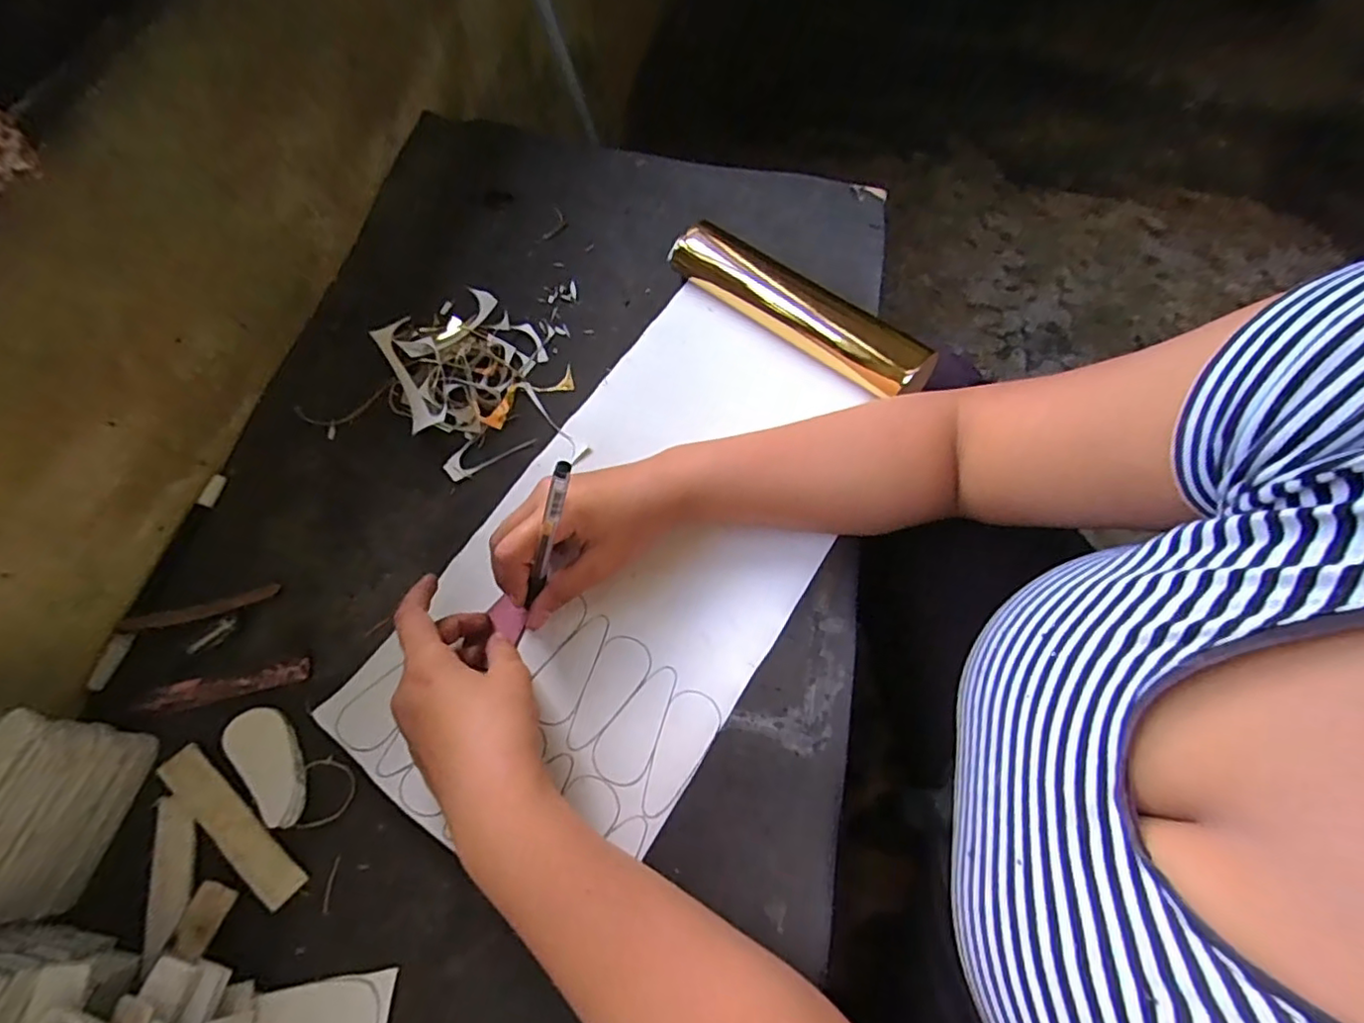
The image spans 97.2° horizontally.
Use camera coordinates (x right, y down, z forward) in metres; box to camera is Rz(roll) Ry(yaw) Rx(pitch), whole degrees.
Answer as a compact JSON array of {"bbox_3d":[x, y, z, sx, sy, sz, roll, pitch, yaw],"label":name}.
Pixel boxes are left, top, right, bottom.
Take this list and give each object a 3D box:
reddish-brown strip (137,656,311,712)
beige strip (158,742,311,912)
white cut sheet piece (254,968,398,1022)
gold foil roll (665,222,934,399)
[{"bbox_3d":[-0.280,0.108,0.371,0.094,0.004,0.017,-10,67,-7],"label":"reddish-brown strip"},{"bbox_3d":[-0.254,0.175,0.339,0.108,0.006,0.022,38,70,13],"label":"beige strip"},{"bbox_3d":[-0.182,0.258,0.305,0.064,0.004,0.039,2,66,-2],"label":"white cut sheet piece"},{"bbox_3d":[0.086,-0.156,0.473,0.223,0.044,0.038,37,70,13],"label":"gold foil roll"}]

